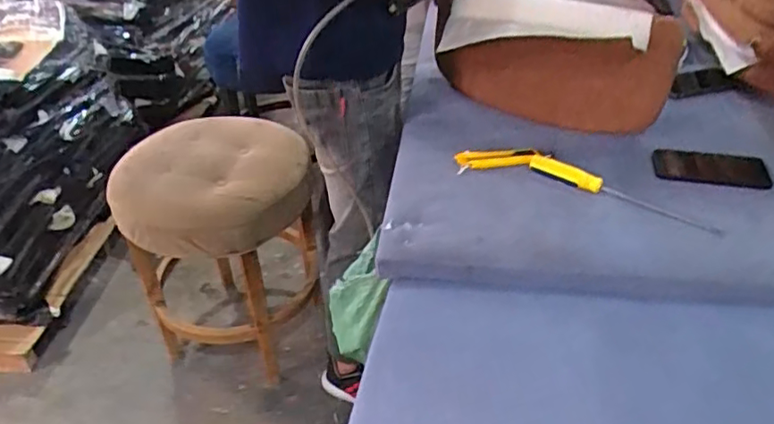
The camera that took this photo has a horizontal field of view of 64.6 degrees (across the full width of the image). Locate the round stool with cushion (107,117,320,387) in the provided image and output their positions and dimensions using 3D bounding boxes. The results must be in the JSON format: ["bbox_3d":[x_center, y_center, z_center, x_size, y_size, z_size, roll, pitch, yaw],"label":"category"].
[{"bbox_3d":[-0.377,0.090,1.532,0.409,0.538,0.384,-1,38,1],"label":"round stool with cushion"}]

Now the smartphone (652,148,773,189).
[{"bbox_3d":[0.496,-0.067,0.939,0.160,0.008,0.082,9,39,14],"label":"smartphone"}]

